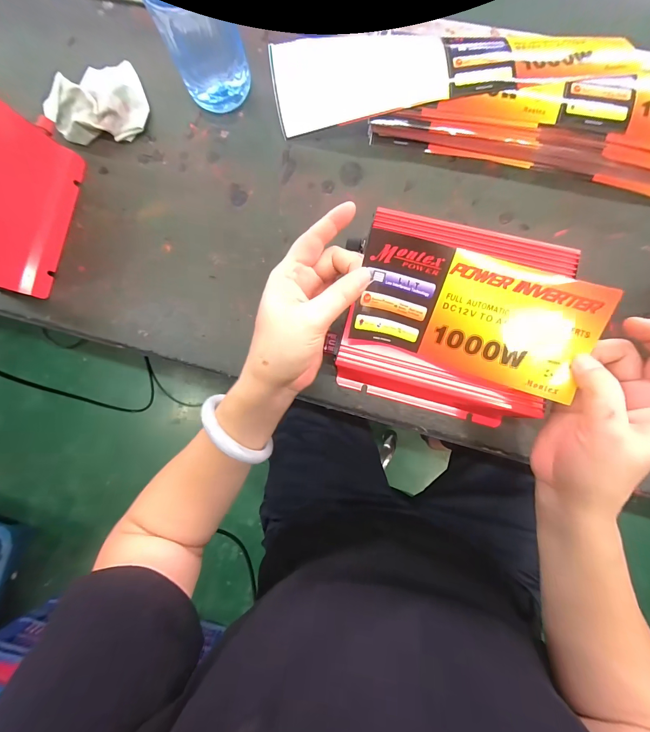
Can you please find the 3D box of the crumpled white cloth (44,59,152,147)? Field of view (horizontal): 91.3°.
[{"bbox_3d":[-0.259,-0.304,0.363,0.102,0.022,0.092,-4,87,4],"label":"crumpled white cloth"}]

